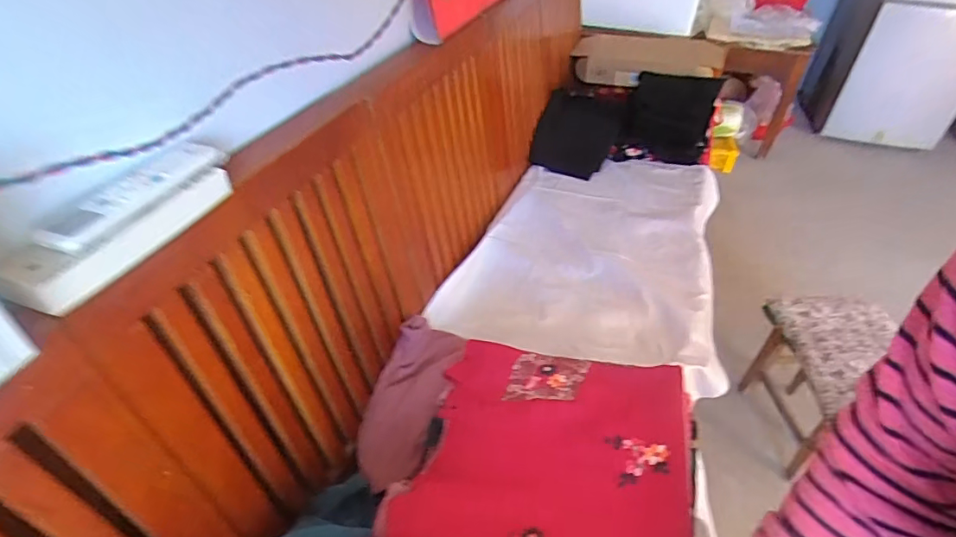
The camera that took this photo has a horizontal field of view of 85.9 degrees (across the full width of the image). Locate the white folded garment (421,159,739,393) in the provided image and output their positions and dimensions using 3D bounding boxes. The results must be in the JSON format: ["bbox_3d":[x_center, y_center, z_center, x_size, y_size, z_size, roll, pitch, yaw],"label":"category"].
[{"bbox_3d":[0.303,-0.067,1.221,0.539,0.058,0.825,15,43,15],"label":"white folded garment"}]

